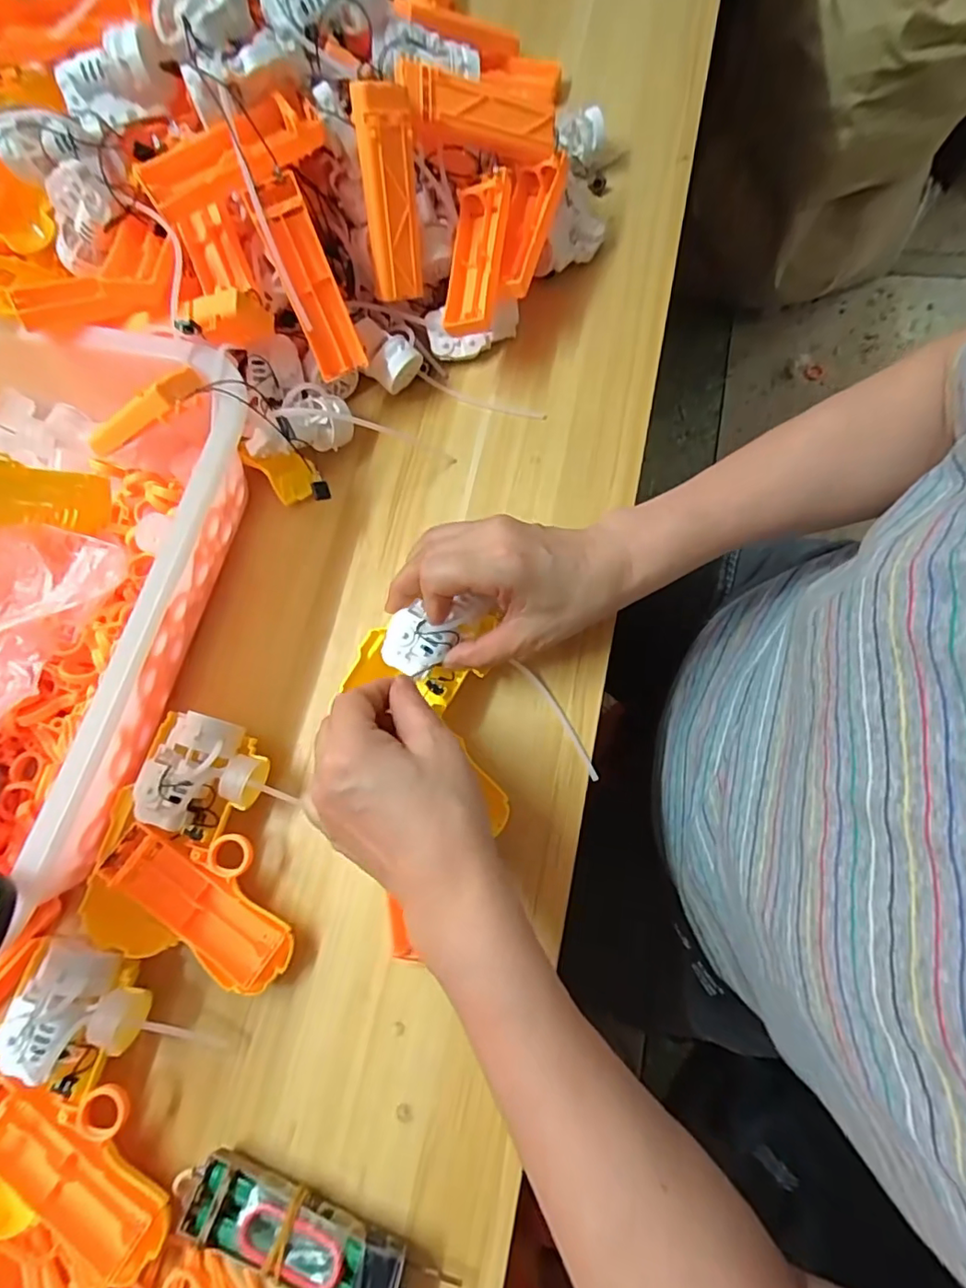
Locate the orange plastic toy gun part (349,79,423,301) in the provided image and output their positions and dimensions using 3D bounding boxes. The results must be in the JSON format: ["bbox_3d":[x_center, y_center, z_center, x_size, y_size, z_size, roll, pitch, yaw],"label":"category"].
[{"bbox_3d":[-0.060,-0.283,0.365,0.032,0.108,0.019,-1,40,1],"label":"orange plastic toy gun part"}]

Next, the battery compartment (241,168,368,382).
[{"bbox_3d":[-0.110,-0.229,0.364,0.034,0.107,0.017,-24,32,-6],"label":"battery compartment"}]

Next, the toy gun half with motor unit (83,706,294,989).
[{"bbox_3d":[-0.155,0.118,0.336,0.118,0.042,0.135,13,76,10],"label":"toy gun half with motor unit"}]

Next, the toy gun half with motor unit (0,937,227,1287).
[{"bbox_3d":[-0.211,0.236,0.300,0.119,0.035,0.135,9,75,9],"label":"toy gun half with motor unit"}]

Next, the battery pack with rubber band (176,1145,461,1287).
[{"bbox_3d":[-0.086,0.295,0.284,0.139,0.030,0.030,16,76,11],"label":"battery pack with rubber band"}]

